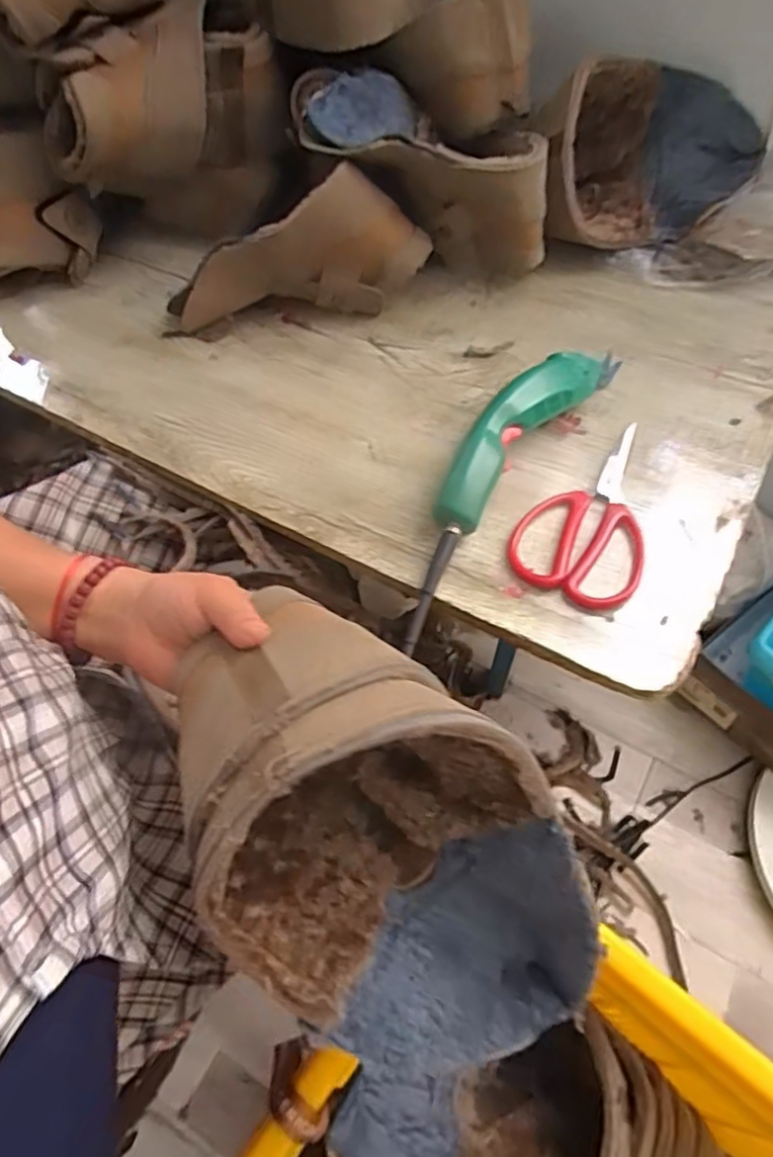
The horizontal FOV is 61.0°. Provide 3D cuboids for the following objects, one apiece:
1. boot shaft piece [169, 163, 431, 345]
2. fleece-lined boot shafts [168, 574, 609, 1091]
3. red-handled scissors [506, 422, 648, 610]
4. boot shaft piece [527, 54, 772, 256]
[{"bbox_3d":[-0.084,-0.294,0.600,0.246,0.138,0.047,-5,59,-3],"label":"boot shaft piece"},{"bbox_3d":[-0.014,0.135,0.337,0.254,0.158,0.146,38,66,20],"label":"fleece-lined boot shafts"},{"bbox_3d":[0.164,-0.061,0.520,0.094,0.014,0.182,21,62,12],"label":"red-handled scissors"},{"bbox_3d":[0.265,-0.411,0.657,0.231,0.126,0.137,-13,60,-7],"label":"boot shaft piece"}]

